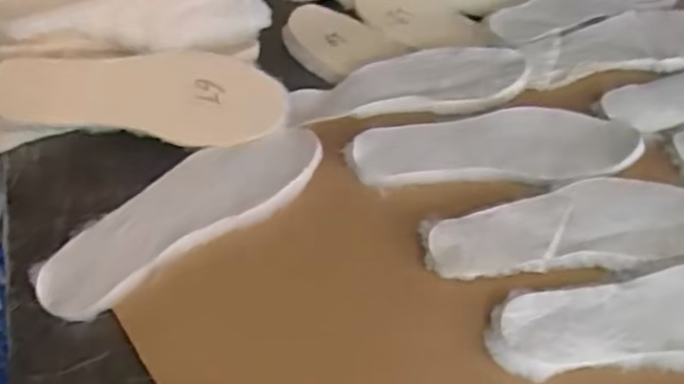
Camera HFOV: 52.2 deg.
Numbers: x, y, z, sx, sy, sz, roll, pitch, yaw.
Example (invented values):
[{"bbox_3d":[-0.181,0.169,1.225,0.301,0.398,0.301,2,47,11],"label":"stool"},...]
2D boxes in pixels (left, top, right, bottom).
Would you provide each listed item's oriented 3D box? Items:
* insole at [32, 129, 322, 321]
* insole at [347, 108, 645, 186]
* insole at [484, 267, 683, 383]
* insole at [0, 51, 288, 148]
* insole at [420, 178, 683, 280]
[{"bbox_3d":[-0.147,0.015,0.641,0.274,0.026,0.097,-31,54,-24],"label":"insole"},{"bbox_3d":[0.151,-0.046,0.697,0.278,0.007,0.096,-3,48,-2],"label":"insole"},{"bbox_3d":[0.265,0.105,0.563,0.288,0.004,0.095,-7,48,-5],"label":"insole"},{"bbox_3d":[-0.202,-0.099,0.703,0.282,0.017,0.089,4,90,-4],"label":"insole"},{"bbox_3d":[0.213,0.028,0.634,0.280,0.007,0.094,-6,48,-4],"label":"insole"}]

